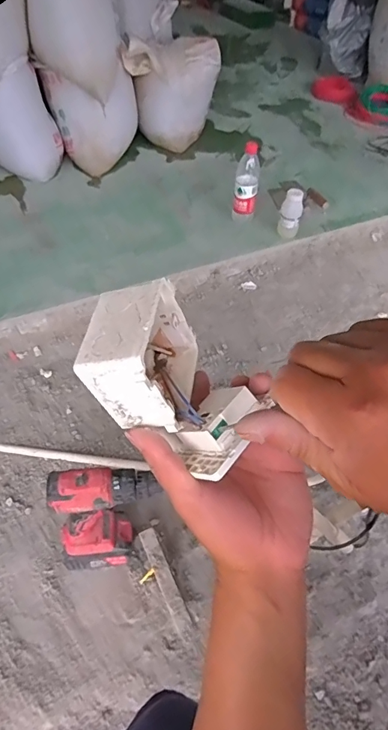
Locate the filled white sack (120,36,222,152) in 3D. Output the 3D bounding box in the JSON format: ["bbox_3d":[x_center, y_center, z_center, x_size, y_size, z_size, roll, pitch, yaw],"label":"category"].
[{"bbox_3d":[-0.067,-0.949,1.575,0.285,0.313,0.208,9,53,1],"label":"filled white sack"}]

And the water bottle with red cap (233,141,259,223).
[{"bbox_3d":[0.149,-0.503,1.266,0.069,0.223,0.059,8,55,2],"label":"water bottle with red cap"}]

